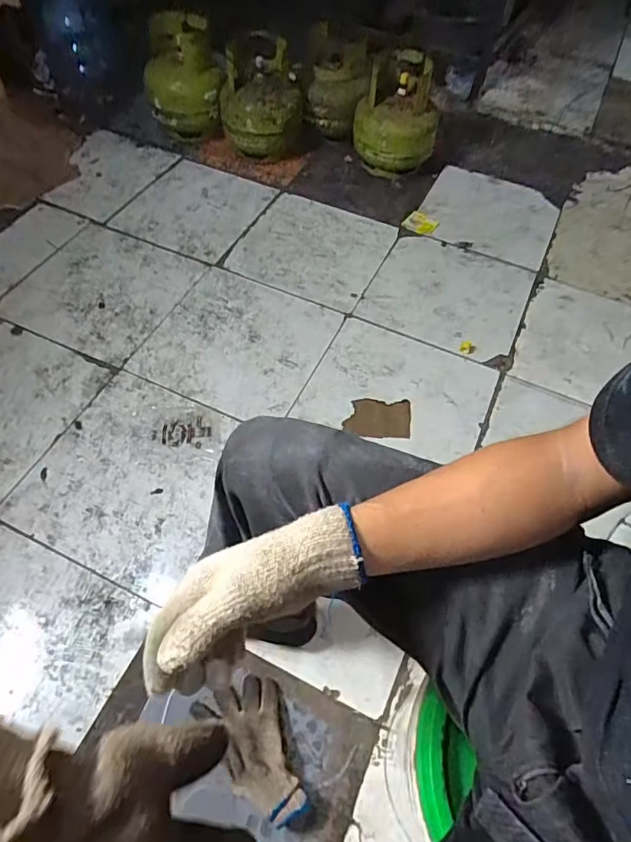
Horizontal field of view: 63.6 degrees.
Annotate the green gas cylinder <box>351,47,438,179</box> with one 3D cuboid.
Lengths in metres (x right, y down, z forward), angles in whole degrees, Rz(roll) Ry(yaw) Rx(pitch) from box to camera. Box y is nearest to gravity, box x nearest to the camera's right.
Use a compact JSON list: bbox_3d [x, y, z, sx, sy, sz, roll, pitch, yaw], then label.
[{"bbox_3d":[0.234,-0.892,1.489,0.231,0.288,0.255,6,57,1],"label":"green gas cylinder"}]

